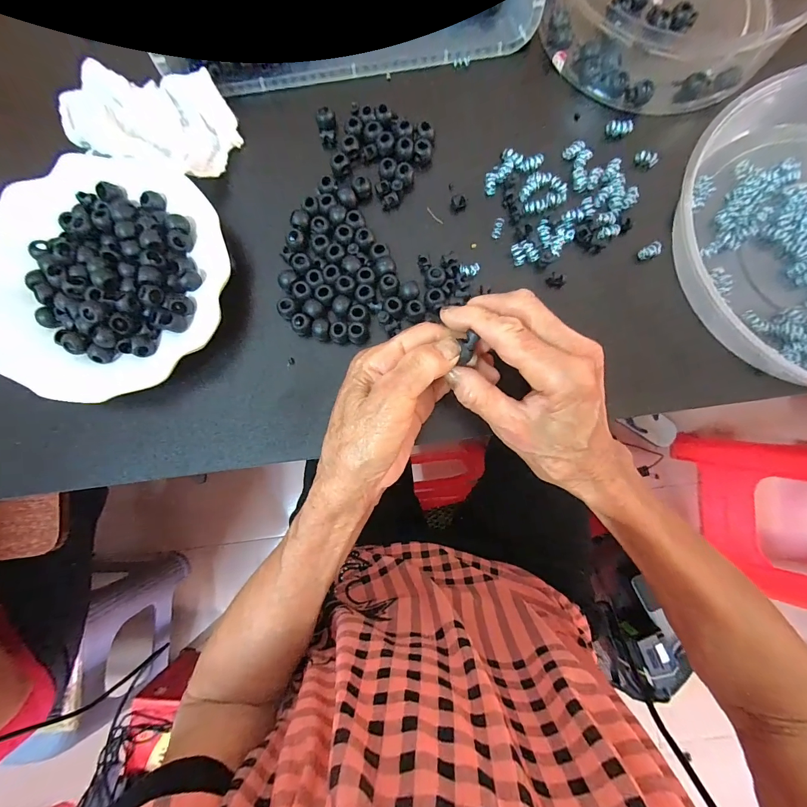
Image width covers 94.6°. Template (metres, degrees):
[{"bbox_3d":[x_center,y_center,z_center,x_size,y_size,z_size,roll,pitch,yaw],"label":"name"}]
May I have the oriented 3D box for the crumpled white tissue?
[{"bbox_3d":[-0.199,-0.217,0.286,0.129,0.026,0.079,14,84,3],"label":"crumpled white tissue"}]

